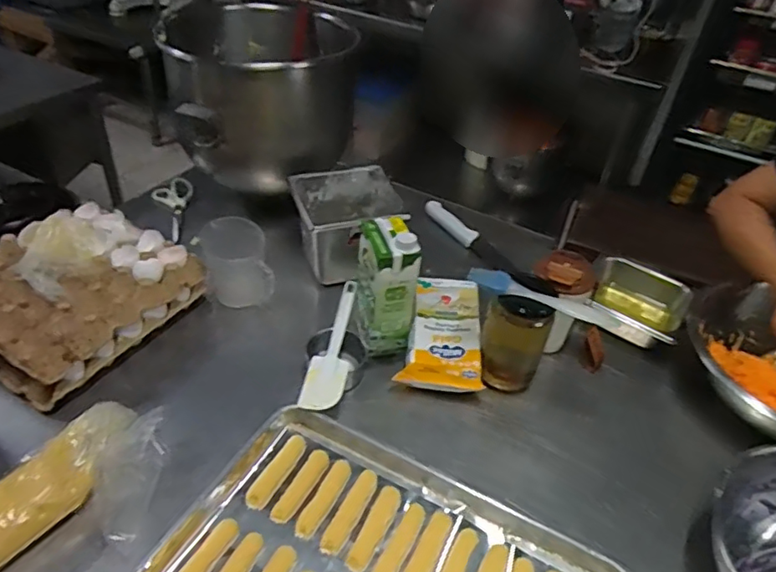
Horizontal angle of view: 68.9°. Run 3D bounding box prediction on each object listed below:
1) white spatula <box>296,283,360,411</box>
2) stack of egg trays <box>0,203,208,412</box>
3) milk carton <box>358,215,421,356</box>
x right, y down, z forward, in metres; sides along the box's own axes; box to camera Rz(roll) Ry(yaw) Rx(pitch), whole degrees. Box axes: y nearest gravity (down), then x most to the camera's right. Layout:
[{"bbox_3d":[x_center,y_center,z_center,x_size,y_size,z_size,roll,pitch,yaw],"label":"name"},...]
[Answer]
[{"bbox_3d":[-0.072,0.079,0.816,0.053,0.018,0.240,9,40,4],"label":"white spatula"},{"bbox_3d":[-0.475,0.000,0.838,0.274,0.095,0.295,23,43,19],"label":"stack of egg trays"},{"bbox_3d":[-0.004,0.006,0.839,0.079,0.197,0.097,-6,41,-13],"label":"milk carton"}]

